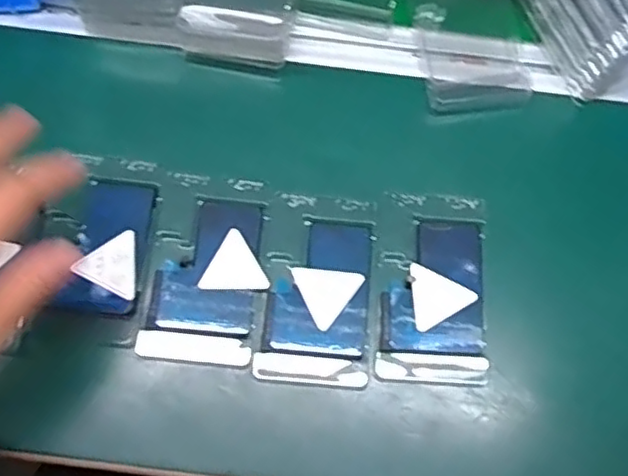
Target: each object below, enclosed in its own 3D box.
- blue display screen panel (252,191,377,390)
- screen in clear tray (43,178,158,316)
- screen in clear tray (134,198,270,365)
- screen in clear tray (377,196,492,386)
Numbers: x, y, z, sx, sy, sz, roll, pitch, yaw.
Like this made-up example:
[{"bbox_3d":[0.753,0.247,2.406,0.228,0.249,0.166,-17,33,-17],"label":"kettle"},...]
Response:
[{"bbox_3d":[0.003,0.033,0.432,0.069,0.008,0.125,6,72,0],"label":"blue display screen panel"},{"bbox_3d":[-0.138,0.005,0.436,0.054,0.014,0.088,8,72,0],"label":"screen in clear tray"},{"bbox_3d":[-0.067,0.027,0.431,0.071,0.005,0.110,12,72,2],"label":"screen in clear tray"},{"bbox_3d":[0.080,0.032,0.435,0.070,0.009,0.125,4,72,-1],"label":"screen in clear tray"}]

